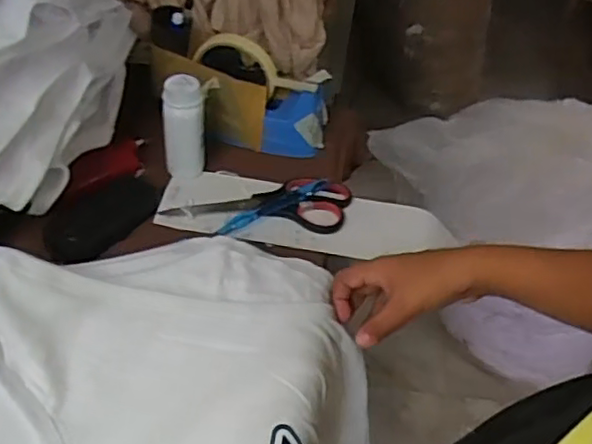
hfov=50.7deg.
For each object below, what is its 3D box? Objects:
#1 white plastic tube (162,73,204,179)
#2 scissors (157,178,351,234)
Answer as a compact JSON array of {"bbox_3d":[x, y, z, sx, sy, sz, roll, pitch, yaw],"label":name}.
[{"bbox_3d":[-0.110,-0.091,0.610,0.037,0.102,0.036,-7,48,-13],"label":"white plastic tube"},{"bbox_3d":[-0.035,-0.018,0.613,0.182,0.011,0.064,-2,47,-8],"label":"scissors"}]

